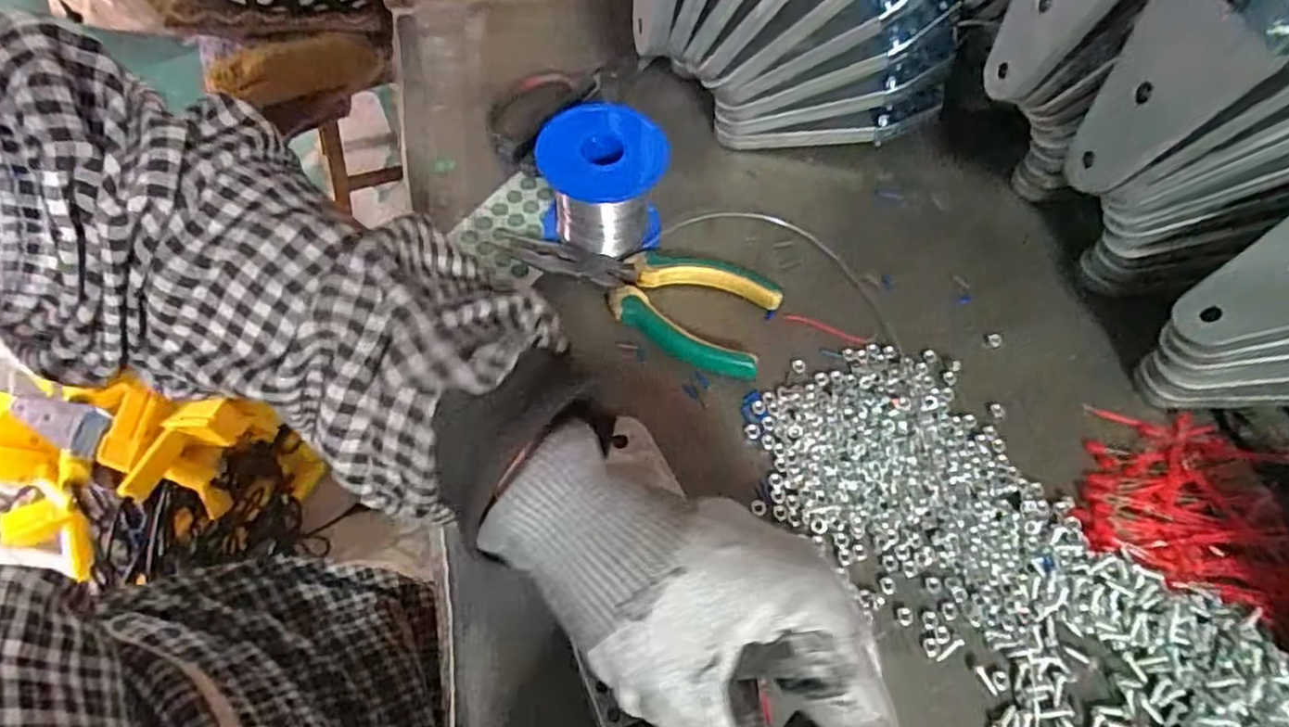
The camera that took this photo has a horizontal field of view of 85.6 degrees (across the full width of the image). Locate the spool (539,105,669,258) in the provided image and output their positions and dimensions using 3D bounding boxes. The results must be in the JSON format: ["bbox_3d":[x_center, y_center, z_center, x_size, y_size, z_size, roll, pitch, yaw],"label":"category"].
[{"bbox_3d":[-0.022,-0.094,0.373,0.064,0.064,0.059,1,60,-3],"label":"spool"}]

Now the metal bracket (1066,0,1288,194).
[{"bbox_3d":[0.218,-0.114,0.302,0.007,0.087,0.059,-7,59,-13],"label":"metal bracket"}]

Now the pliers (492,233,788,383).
[{"bbox_3d":[-0.009,-0.044,0.377,0.157,0.014,0.059,21,61,9],"label":"pliers"}]

